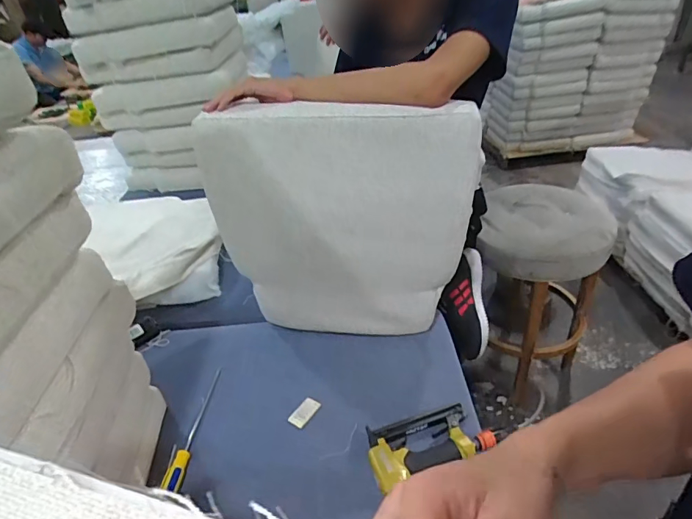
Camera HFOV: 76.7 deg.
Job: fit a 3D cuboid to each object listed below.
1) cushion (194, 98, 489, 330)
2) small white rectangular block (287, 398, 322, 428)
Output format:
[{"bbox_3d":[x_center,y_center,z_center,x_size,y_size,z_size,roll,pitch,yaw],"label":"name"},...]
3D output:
[{"bbox_3d":[-0.008,-0.056,0.864,0.500,0.471,0.105,2,36,10],"label":"cushion"},{"bbox_3d":[-0.079,0.288,0.829,0.036,0.005,0.060,22,47,27],"label":"small white rectangular block"}]

